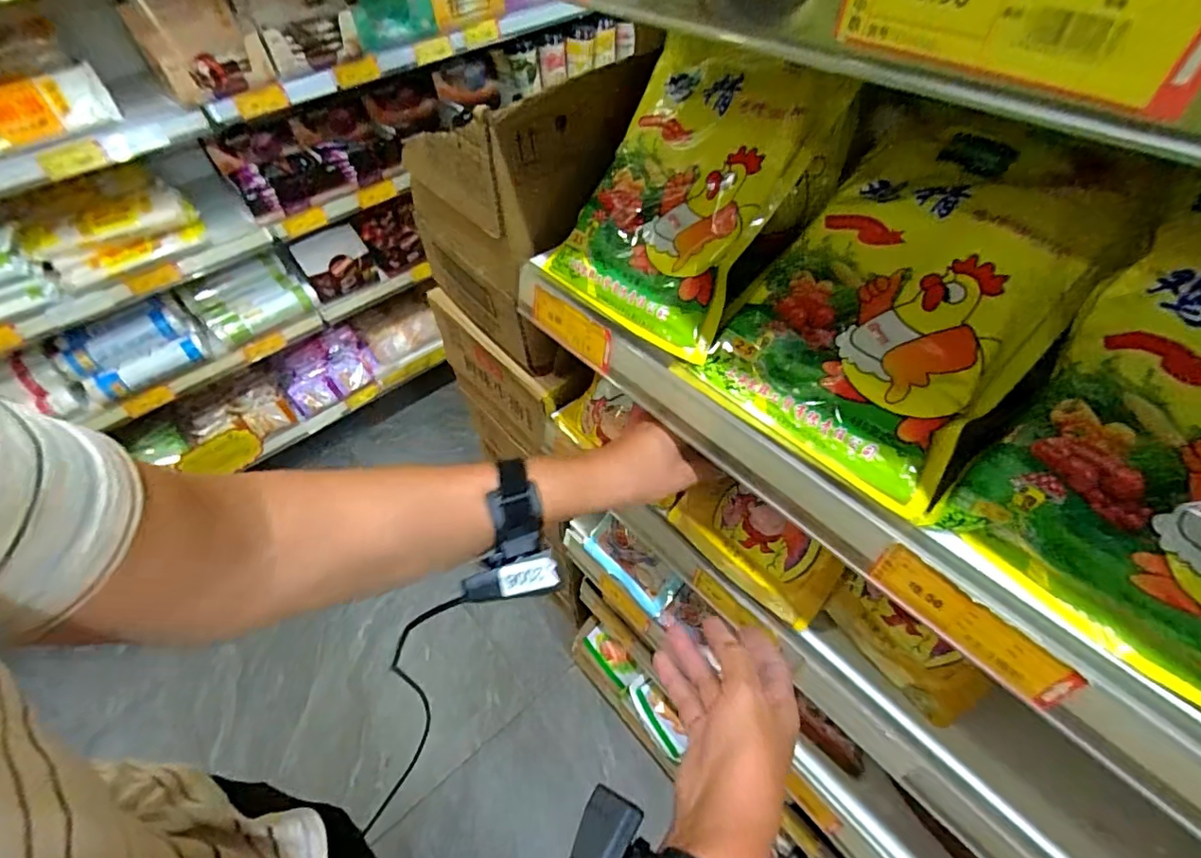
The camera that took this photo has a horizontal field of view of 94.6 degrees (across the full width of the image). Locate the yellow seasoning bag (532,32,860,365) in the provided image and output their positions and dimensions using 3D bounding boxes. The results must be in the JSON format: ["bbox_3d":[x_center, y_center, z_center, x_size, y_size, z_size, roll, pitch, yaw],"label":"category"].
[{"bbox_3d":[0.059,-0.168,0.412,0.163,0.055,0.194,36,101,33],"label":"yellow seasoning bag"}]

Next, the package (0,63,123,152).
[{"bbox_3d":[-1.036,-0.554,0.976,0.297,0.072,0.093,-31,55,-20],"label":"package"}]

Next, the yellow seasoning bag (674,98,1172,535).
[{"bbox_3d":[0.182,-0.072,0.354,0.170,0.055,0.207,36,94,36],"label":"yellow seasoning bag"}]

